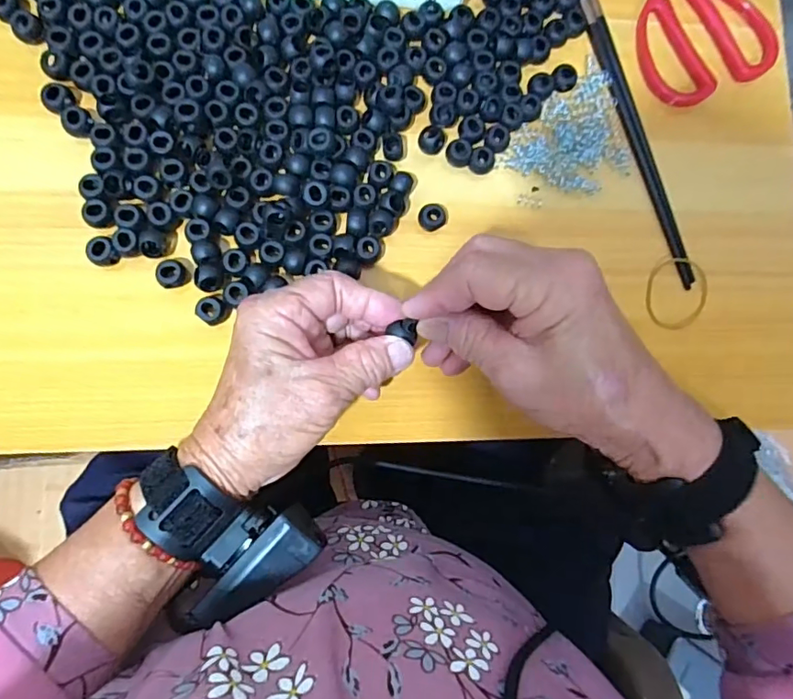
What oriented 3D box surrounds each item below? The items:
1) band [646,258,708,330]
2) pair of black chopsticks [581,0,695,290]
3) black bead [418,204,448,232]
[{"bbox_3d":[0.194,-0.039,0.363,0.044,0.005,0.051,12,83,-6],"label":"band"},{"bbox_3d":[0.168,-0.157,0.371,0.014,0.007,0.236,-18,87,-9],"label":"pair of black chopsticks"},{"bbox_3d":[0.024,-0.085,0.343,0.018,0.013,0.017,1,85,-7],"label":"black bead"}]

